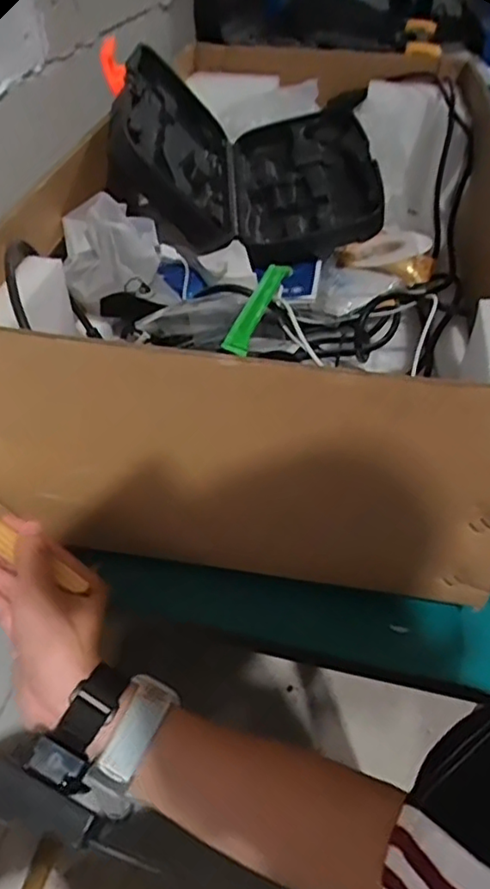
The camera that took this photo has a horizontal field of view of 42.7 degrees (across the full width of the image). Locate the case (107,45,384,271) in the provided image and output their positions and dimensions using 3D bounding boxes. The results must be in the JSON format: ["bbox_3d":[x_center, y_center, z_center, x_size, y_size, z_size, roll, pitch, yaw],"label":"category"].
[{"bbox_3d":[0.011,-0.353,0.732,0.273,0.134,0.363,3,44,0],"label":"case"}]

